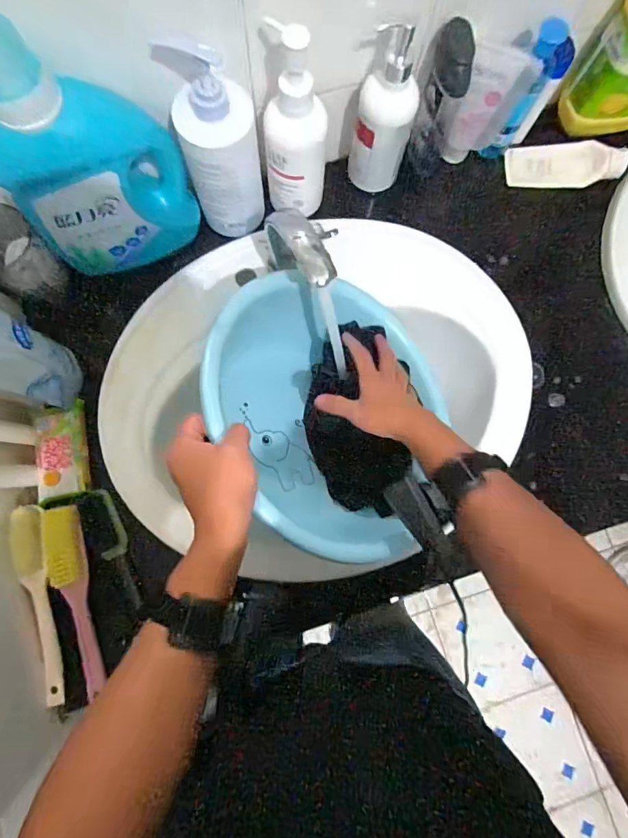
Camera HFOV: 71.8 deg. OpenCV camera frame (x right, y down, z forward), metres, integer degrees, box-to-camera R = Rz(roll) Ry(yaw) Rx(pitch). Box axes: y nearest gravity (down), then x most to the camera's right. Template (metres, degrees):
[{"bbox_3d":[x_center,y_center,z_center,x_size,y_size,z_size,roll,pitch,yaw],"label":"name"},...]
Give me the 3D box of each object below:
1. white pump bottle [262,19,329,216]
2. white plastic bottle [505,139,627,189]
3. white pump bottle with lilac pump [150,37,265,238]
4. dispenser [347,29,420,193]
[{"bbox_3d":[-0.019,-0.307,0.480,0.068,0.201,0.062,3,81,-2],"label":"white pump bottle"},{"bbox_3d":[0.348,-0.357,0.605,0.150,0.025,0.065,4,81,12],"label":"white plastic bottle"},{"bbox_3d":[-0.101,-0.292,0.477,0.078,0.184,0.080,-14,82,-4],"label":"white pump bottle with lilac pump"},{"bbox_3d":[0.083,-0.346,0.501,0.065,0.170,0.065,0,81,-2],"label":"dispenser"}]

